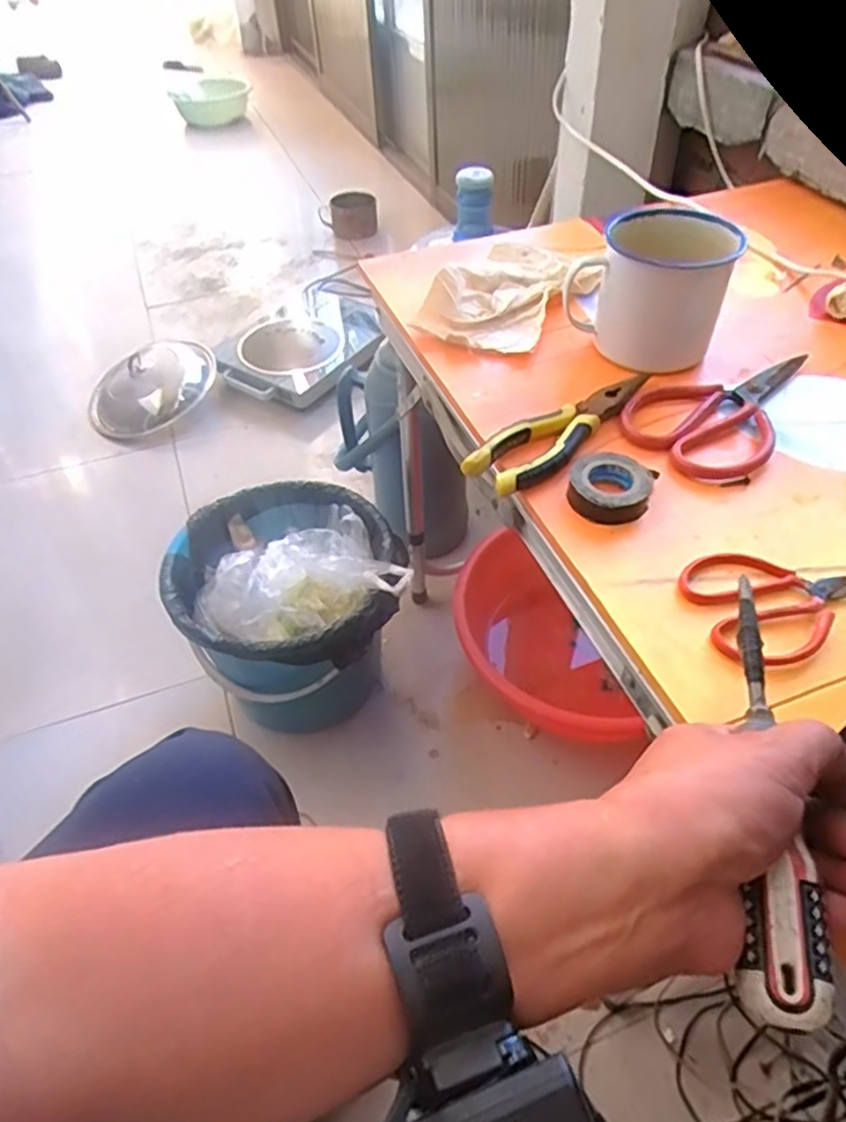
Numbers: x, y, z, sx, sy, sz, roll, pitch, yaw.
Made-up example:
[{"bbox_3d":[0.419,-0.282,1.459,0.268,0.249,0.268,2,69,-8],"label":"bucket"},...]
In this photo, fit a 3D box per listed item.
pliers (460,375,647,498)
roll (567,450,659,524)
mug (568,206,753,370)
[{"bbox_3d":[0.106,-0.098,0.515,0.168,0.016,0.045,-32,55,-24],"label":"pliers"},{"bbox_3d":[0.127,-0.049,0.473,0.053,0.020,0.053,-1,48,1],"label":"roll"},{"bbox_3d":[0.185,-0.225,0.570,0.119,0.097,0.086,28,55,24],"label":"mug"}]

